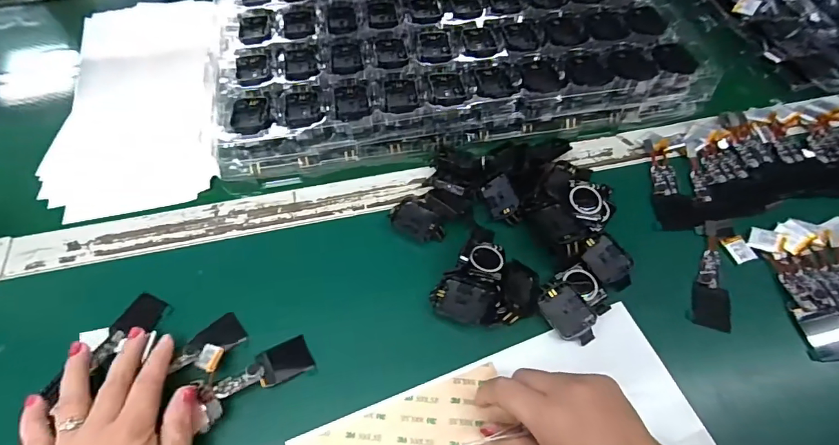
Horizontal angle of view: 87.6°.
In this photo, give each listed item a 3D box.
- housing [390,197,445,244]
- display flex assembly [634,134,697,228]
[{"bbox_3d":[-0.002,0.000,0.393,0.050,0.007,0.032,40,68,21],"label":"housing"},{"bbox_3d":[0.238,-0.043,0.422,0.038,0.010,0.108,0,60,0],"label":"display flex assembly"}]

